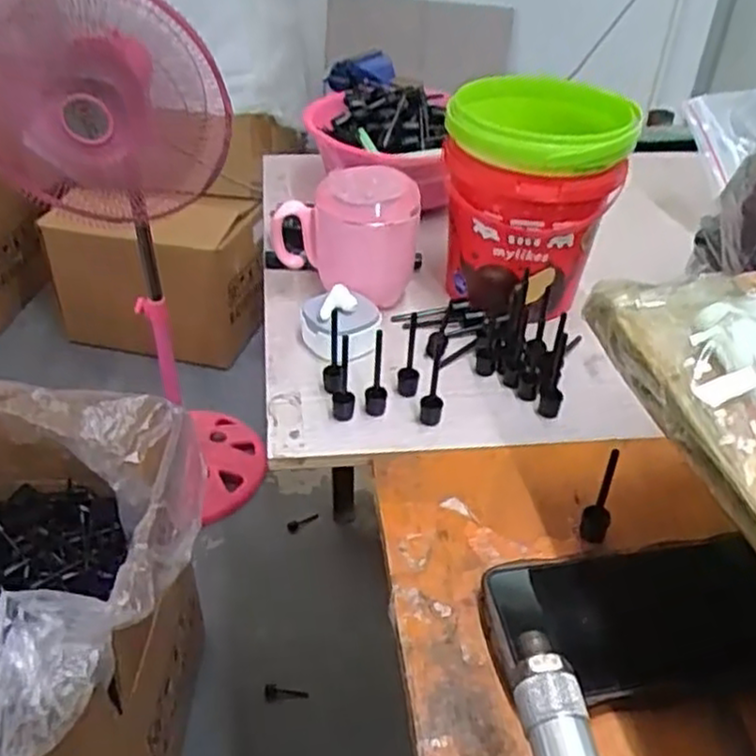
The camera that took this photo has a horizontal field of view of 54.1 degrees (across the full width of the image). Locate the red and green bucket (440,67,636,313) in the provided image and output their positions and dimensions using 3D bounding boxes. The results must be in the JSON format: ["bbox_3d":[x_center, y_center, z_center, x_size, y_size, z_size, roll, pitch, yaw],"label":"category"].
[{"bbox_3d":[0.115,-0.133,0.580,0.125,0.161,0.129,2,38,-1],"label":"red and green bucket"}]

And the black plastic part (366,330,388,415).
[{"bbox_3d":[0.000,-0.002,0.483,0.015,0.060,0.014,3,38,1],"label":"black plastic part"}]

